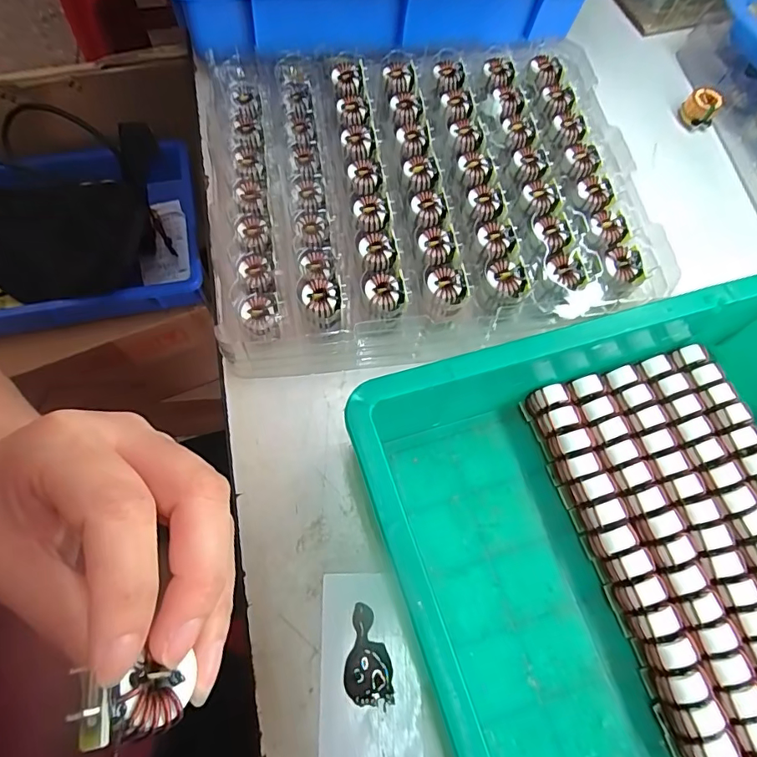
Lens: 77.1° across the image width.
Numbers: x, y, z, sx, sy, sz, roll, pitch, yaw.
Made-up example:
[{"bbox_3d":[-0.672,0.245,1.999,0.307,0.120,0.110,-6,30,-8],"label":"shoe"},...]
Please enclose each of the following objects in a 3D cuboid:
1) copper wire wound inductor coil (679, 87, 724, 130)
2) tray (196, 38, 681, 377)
[{"bbox_3d":[0.288,-0.243,0.423,0.028,0.019,0.026,1,68,-2],"label":"copper wire wound inductor coil"},{"bbox_3d":[0.035,-0.148,0.353,0.320,0.031,0.272,-12,69,-7],"label":"tray"}]

